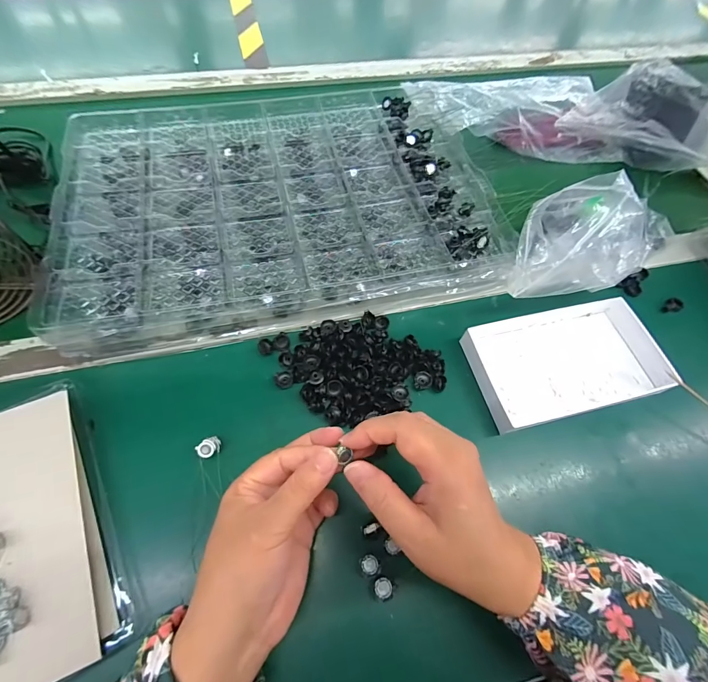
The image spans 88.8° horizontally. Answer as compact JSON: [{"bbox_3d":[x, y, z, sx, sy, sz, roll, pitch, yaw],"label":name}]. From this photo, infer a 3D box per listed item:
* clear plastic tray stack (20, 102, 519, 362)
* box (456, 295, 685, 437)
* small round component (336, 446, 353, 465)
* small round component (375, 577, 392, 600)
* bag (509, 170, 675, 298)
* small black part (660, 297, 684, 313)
[{"bbox_3d":[-0.080,-0.159,0.405,0.431,0.047,0.313,-8,63,-7],"label":"clear plastic tray stack"},{"bbox_3d":[0.198,0.015,0.345,0.172,0.025,0.106,-12,64,-9],"label":"box"},{"bbox_3d":[-0.005,0.071,0.225,0.009,0.005,0.010,-13,64,-9],"label":"small round component"},{"bbox_3d":[0.021,0.177,0.259,0.012,0.004,0.012,1,63,-2],"label":"small round component"},{"bbox_3d":[0.206,-0.091,0.335,0.123,0.073,0.092,-16,65,-11],"label":"bag"},{"bbox_3d":[0.345,-0.037,0.395,0.025,0.009,0.016,-29,68,-16],"label":"small black part"}]

